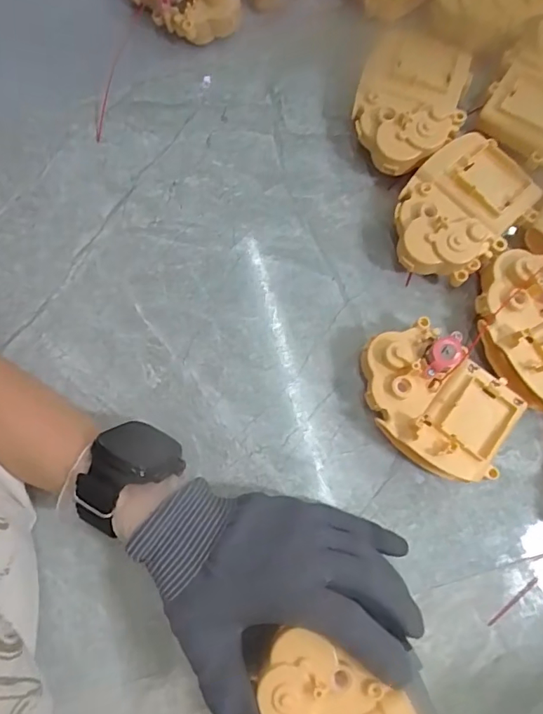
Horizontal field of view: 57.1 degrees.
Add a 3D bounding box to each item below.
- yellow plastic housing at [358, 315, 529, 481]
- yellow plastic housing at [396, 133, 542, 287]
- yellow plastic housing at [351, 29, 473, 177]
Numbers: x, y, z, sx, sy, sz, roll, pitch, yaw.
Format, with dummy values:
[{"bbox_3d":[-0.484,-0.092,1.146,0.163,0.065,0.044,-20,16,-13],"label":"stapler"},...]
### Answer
[{"bbox_3d":[0.100,0.028,0.309,0.100,0.040,0.071,44,81,10],"label":"yellow plastic housing"},{"bbox_3d":[0.125,-0.095,0.337,0.075,0.037,0.101,34,80,8],"label":"yellow plastic housing"},{"bbox_3d":[0.096,-0.174,0.355,0.072,0.041,0.100,17,78,5],"label":"yellow plastic housing"}]

